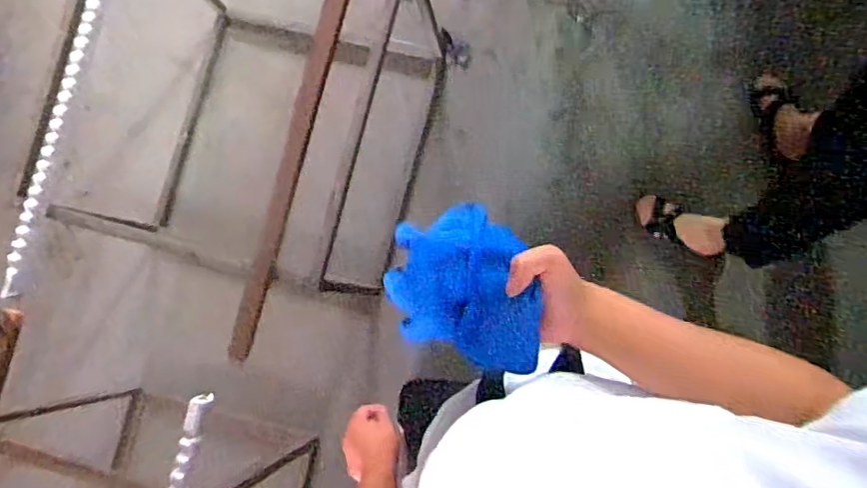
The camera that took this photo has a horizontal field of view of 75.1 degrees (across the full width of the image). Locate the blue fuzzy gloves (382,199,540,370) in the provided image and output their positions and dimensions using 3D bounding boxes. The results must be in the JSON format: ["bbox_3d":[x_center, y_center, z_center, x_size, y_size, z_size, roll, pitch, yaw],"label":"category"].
[{"bbox_3d":[0.024,0.043,0.490,0.121,0.025,0.146,-14,83,5],"label":"blue fuzzy gloves"}]

